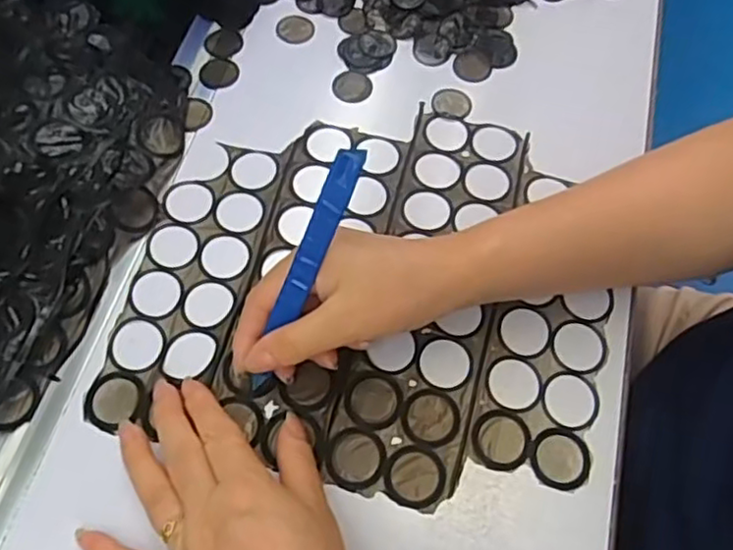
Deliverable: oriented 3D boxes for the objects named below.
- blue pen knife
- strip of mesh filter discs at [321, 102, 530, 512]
[{"bbox_3d":[-0.034,0.002,0.344,0.013,0.151,0.009,33,30,14],"label":"blue pen knife"},{"bbox_3d":[0.043,0.006,0.413,0.075,0.005,0.259,14,63,5],"label":"strip of mesh filter discs"}]

